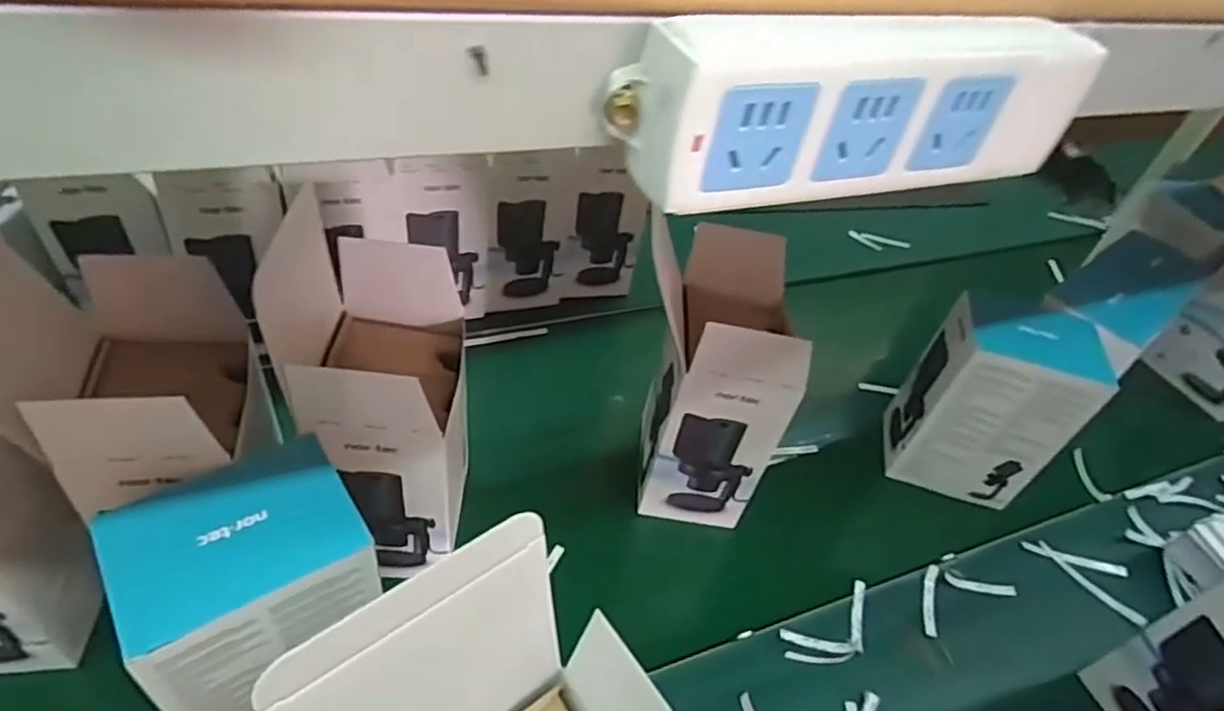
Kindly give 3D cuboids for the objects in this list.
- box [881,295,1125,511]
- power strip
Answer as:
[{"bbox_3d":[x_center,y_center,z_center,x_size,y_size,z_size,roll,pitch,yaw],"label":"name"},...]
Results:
[{"bbox_3d":[0.461,0.060,0.831,0.169,0.219,0.121,15,46,8],"label":"box"},{"bbox_3d":[0.084,-0.086,0.229,0.171,0.053,0.030,-14,48,-19],"label":"power strip"}]

